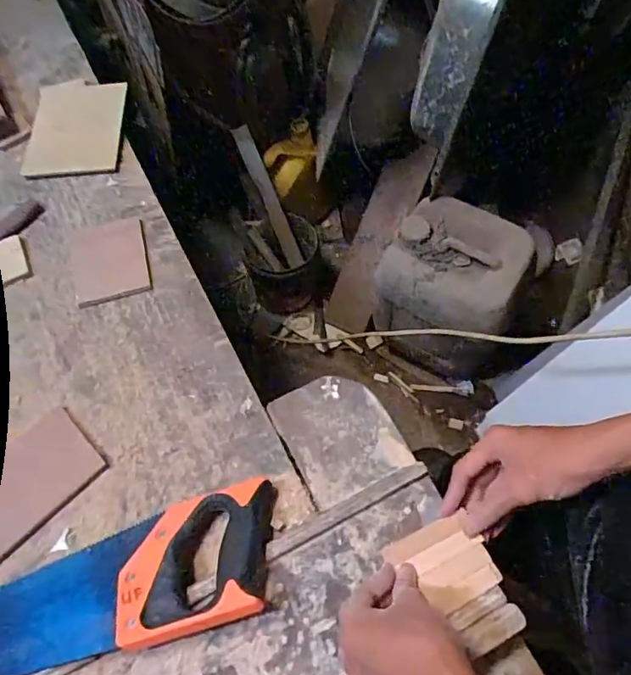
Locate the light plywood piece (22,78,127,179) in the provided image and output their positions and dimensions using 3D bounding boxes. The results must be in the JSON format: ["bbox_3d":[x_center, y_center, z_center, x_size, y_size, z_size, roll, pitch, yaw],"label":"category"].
[{"bbox_3d":[-0.350,-0.314,0.770,0.126,0.011,0.200,-4,63,-1],"label":"light plywood piece"}]

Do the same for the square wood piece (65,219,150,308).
[{"bbox_3d":[-0.259,-0.099,0.656,0.092,0.008,0.119,-17,64,-8],"label":"square wood piece"}]

